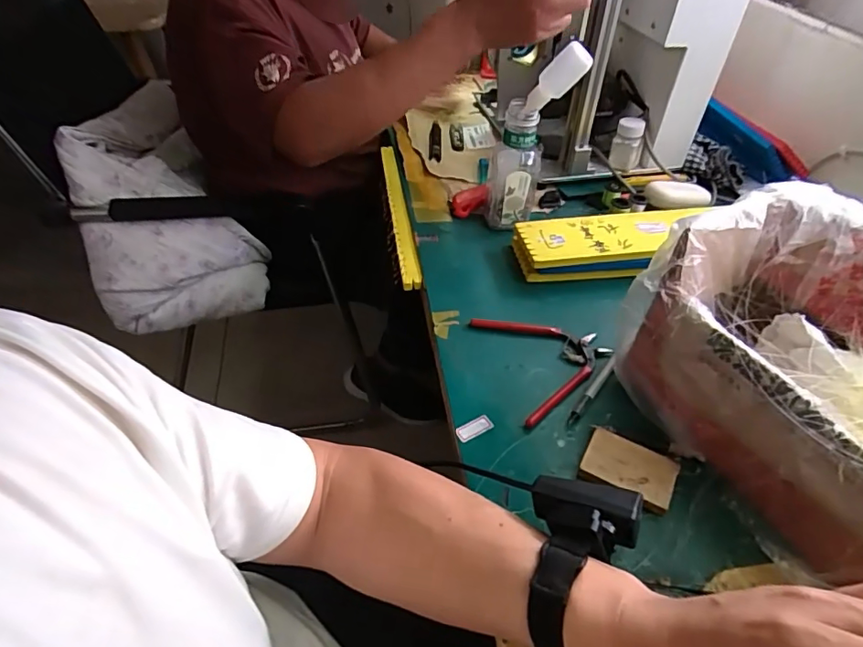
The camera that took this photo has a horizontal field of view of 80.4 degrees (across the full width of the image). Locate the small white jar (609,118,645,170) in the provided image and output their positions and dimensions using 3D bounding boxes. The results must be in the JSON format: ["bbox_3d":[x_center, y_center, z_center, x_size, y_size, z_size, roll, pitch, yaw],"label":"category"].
[{"bbox_3d":[0.291,-0.266,0.757,0.043,0.067,0.034,17,47,15],"label":"small white jar"}]

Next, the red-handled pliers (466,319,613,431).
[{"bbox_3d":[0.123,0.033,0.522,0.123,0.009,0.136,-13,46,-14],"label":"red-handled pliers"}]

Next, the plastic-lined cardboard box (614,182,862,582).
[{"bbox_3d":[0.313,0.048,0.398,0.197,0.165,0.277,-20,49,-21],"label":"plastic-lined cardboard box"}]

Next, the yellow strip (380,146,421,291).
[{"bbox_3d":[-0.045,-0.158,0.710,0.022,0.012,0.323,-5,45,-7],"label":"yellow strip"}]

